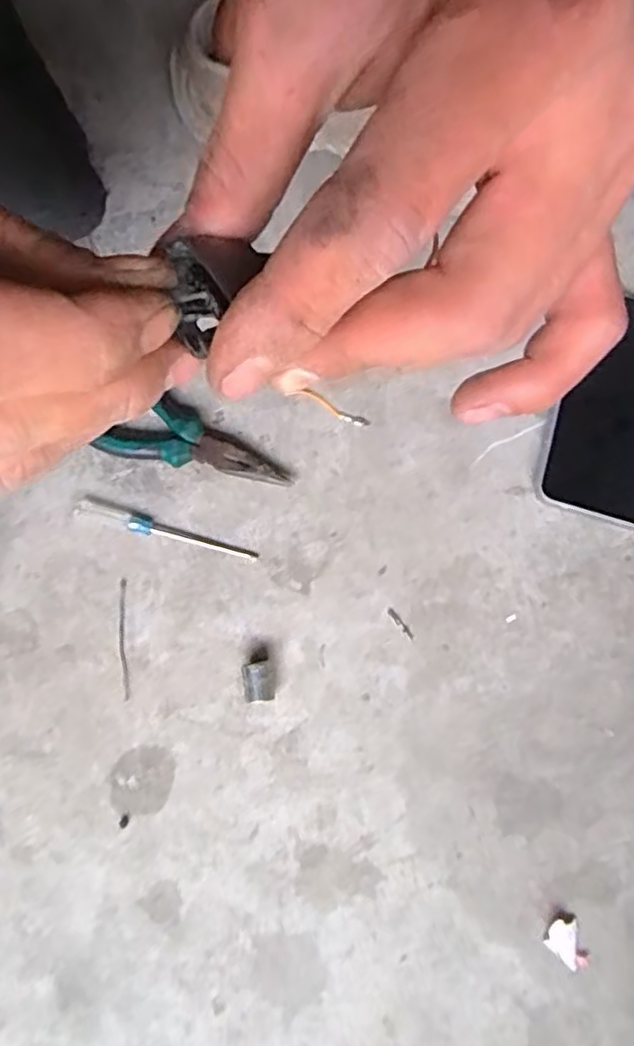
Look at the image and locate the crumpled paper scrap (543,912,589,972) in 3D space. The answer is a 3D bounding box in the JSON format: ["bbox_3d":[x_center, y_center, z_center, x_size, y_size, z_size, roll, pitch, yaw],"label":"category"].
[{"bbox_3d":[0.149,0.252,0.398,0.022,0.005,0.029,-19,80,-4],"label":"crumpled paper scrap"}]

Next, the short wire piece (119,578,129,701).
[{"bbox_3d":[-0.126,0.075,0.432,0.005,0.004,0.077,-4,79,-1],"label":"short wire piece"}]

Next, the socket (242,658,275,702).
[{"bbox_3d":[-0.037,0.100,0.420,0.018,0.017,0.024,-7,79,-2],"label":"socket"}]

